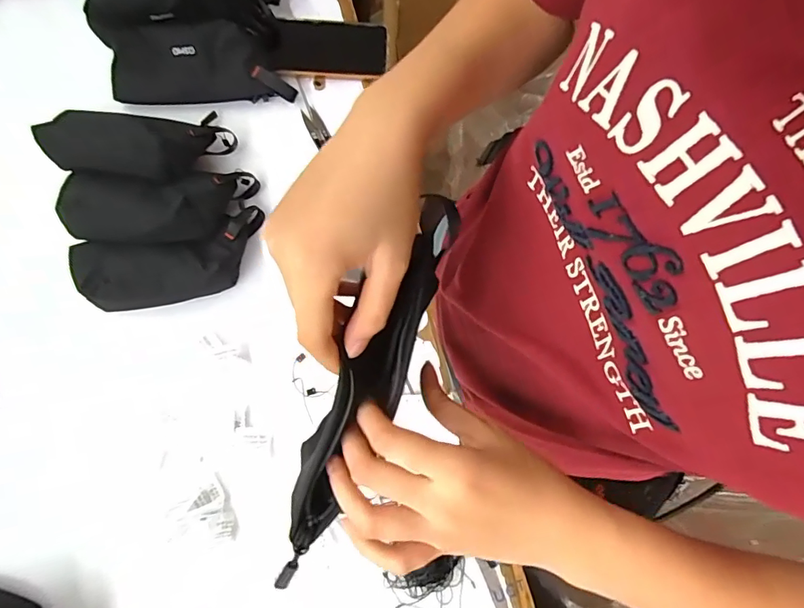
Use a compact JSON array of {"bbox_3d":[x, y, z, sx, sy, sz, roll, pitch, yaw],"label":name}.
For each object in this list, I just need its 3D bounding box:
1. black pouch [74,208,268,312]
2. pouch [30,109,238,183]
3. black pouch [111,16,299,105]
[{"bbox_3d":[-0.258,-0.046,0.520,0.211,0.044,0.088,-14,80,-3],"label":"black pouch"},{"bbox_3d":[-0.303,-0.188,0.523,0.204,0.056,0.104,4,80,0],"label":"pouch"},{"bbox_3d":[-0.239,-0.288,0.553,0.200,0.038,0.084,-4,106,-7],"label":"black pouch"}]

